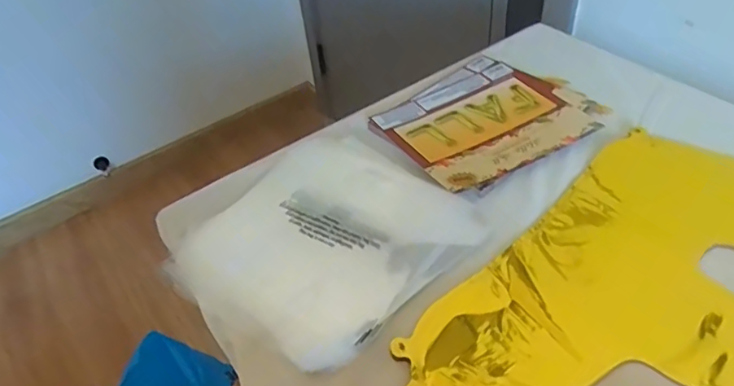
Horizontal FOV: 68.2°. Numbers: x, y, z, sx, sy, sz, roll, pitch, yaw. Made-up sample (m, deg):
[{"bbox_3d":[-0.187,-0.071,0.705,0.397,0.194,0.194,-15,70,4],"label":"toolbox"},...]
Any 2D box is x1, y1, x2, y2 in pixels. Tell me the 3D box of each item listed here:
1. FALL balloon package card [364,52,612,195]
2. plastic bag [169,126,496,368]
[{"bbox_3d":[0.132,-0.088,0.604,0.219,0.010,0.177,-27,47,-20],"label":"FALL balloon package card"},{"bbox_3d":[-0.045,0.038,0.494,0.225,0.008,0.218,-36,50,-27],"label":"plastic bag"}]

